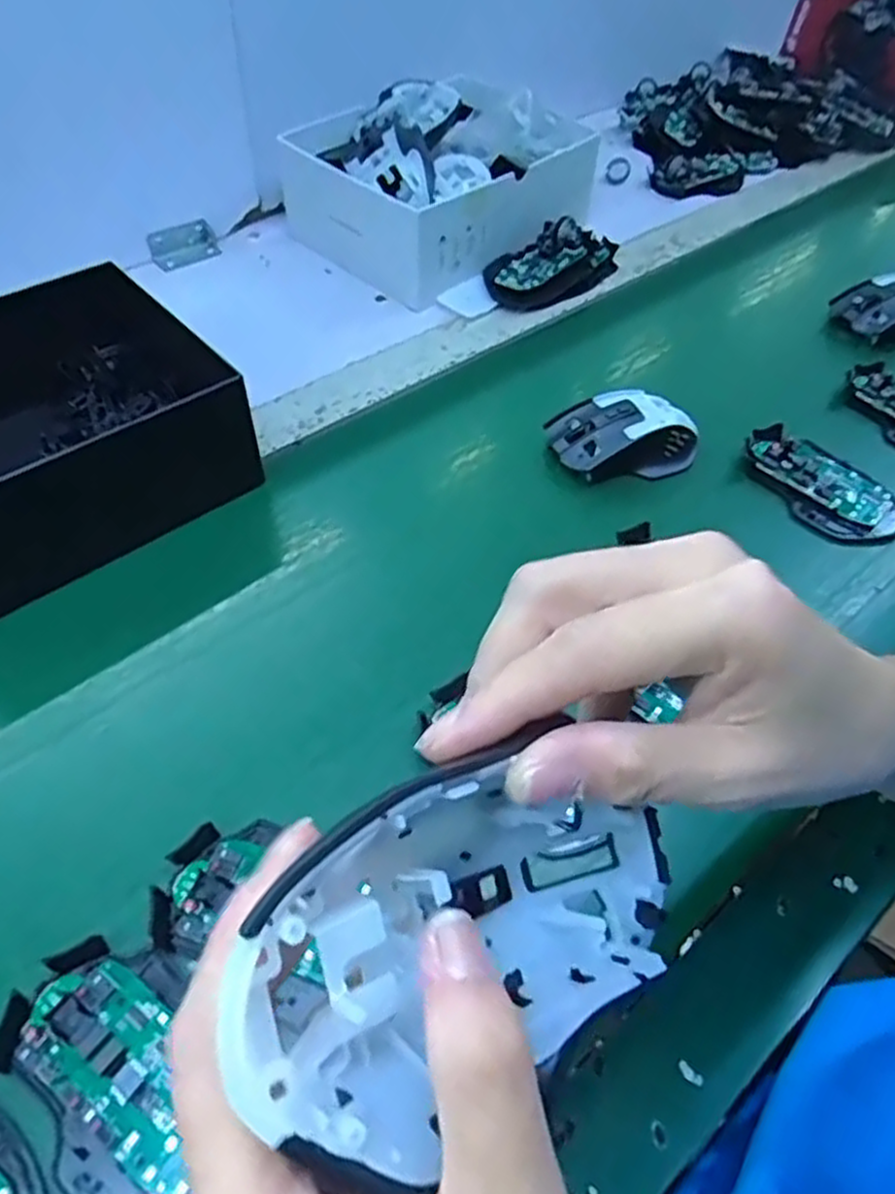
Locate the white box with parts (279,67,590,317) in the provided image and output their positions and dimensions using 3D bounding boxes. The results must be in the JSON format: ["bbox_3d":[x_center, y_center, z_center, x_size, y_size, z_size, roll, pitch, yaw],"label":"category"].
[{"bbox_3d":[-0.005,-0.395,0.709,0.202,0.103,0.237,39,60,25],"label":"white box with parts"}]

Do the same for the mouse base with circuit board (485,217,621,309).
[{"bbox_3d":[0.099,-0.309,0.684,0.147,0.044,0.069,-33,60,-25],"label":"mouse base with circuit board"}]

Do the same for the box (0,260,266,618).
[{"bbox_3d":[-0.272,-0.108,0.483,0.222,0.083,0.201,-33,60,-25],"label":"box"}]

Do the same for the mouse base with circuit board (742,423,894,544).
[{"bbox_3d":[0.262,-0.081,0.526,0.062,0.024,0.112,-30,59,-23],"label":"mouse base with circuit board"}]

